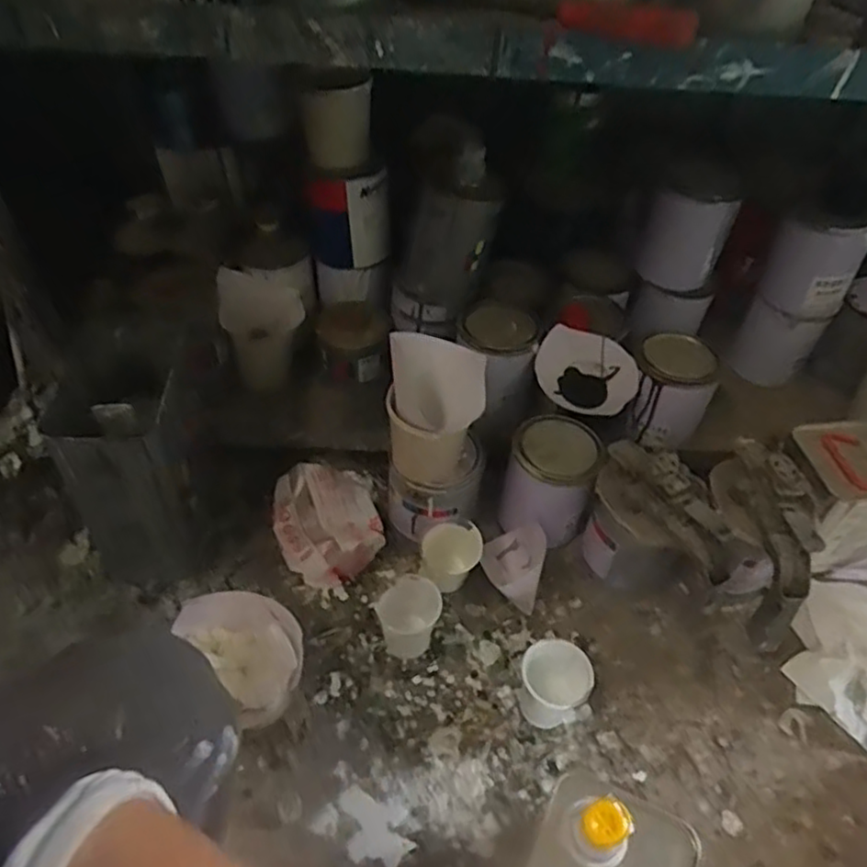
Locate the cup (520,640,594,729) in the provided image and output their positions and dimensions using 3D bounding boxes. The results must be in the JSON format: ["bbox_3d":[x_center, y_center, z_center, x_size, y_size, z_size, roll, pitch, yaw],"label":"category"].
[{"bbox_3d":[0.125,0.257,0.715,0.072,0.065,0.062,-21,52,-19],"label":"cup"}]

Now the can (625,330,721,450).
[{"bbox_3d":[0.300,-0.053,0.874,0.095,0.104,0.109,14,50,11],"label":"can"}]

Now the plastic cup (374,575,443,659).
[{"bbox_3d":[-0.026,0.199,0.751,0.061,0.079,0.054,-30,56,-25],"label":"plastic cup"}]

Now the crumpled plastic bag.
[{"bbox_3d":[-0.127,0.109,0.829,0.120,0.077,0.129,-14,51,-14],"label":"crumpled plastic bag"}]

